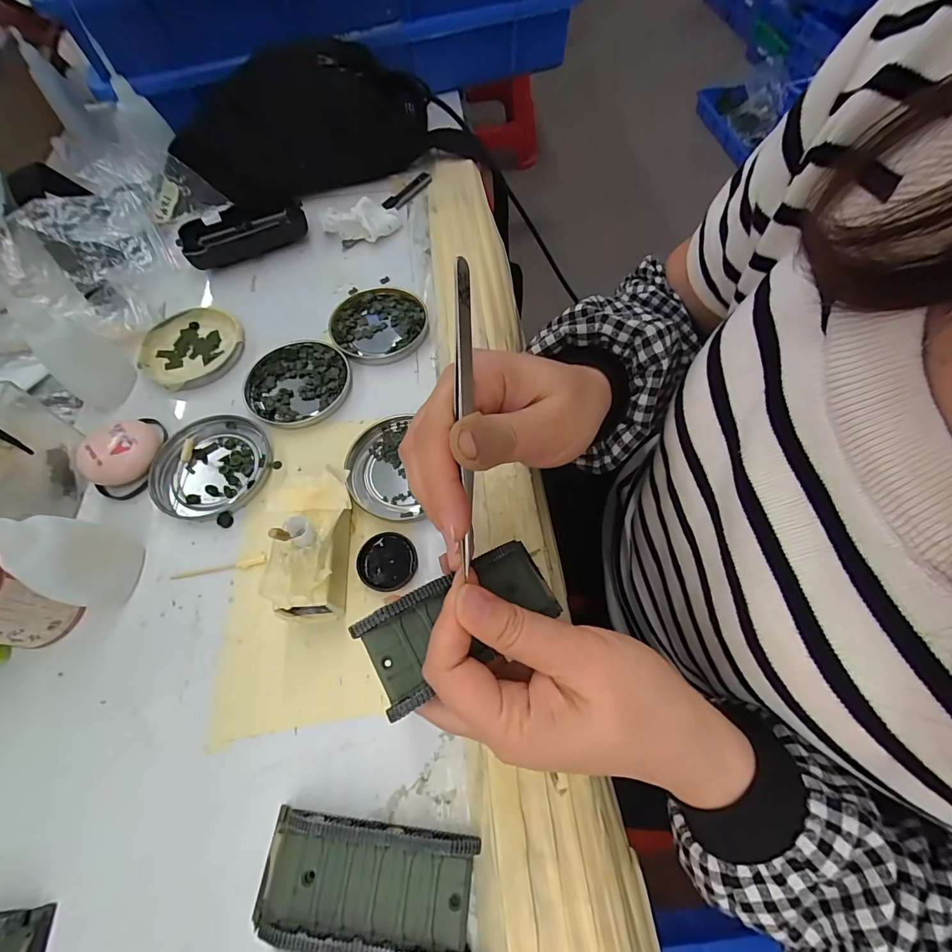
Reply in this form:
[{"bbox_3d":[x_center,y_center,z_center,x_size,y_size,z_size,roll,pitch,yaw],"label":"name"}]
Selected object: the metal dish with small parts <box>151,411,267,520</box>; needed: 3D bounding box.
[{"bbox_3d":[-0.185,-0.007,0.308,0.073,0.008,0.078,-1,62,2],"label":"metal dish with small parts"}]

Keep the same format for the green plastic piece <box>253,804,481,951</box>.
[{"bbox_3d":[-0.050,0.182,0.197,0.095,0.018,0.045,5,62,5],"label":"green plastic piece"}]

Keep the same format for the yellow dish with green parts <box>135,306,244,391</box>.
[{"bbox_3d":[-0.231,-0.105,0.359,0.078,0.009,0.077,-1,62,3],"label":"yellow dish with green parts"}]

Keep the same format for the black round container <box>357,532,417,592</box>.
[{"bbox_3d":[-0.054,0.053,0.272,0.034,0.007,0.035,-1,62,2],"label":"black round container"}]

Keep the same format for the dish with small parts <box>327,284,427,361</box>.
[{"bbox_3d":[-0.080,-0.127,0.367,0.078,0.009,0.075,-1,62,2],"label":"dish with small parts"}]

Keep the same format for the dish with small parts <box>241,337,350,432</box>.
[{"bbox_3d":[-0.136,-0.071,0.339,0.077,0.009,0.078,-1,62,2],"label":"dish with small parts"}]

